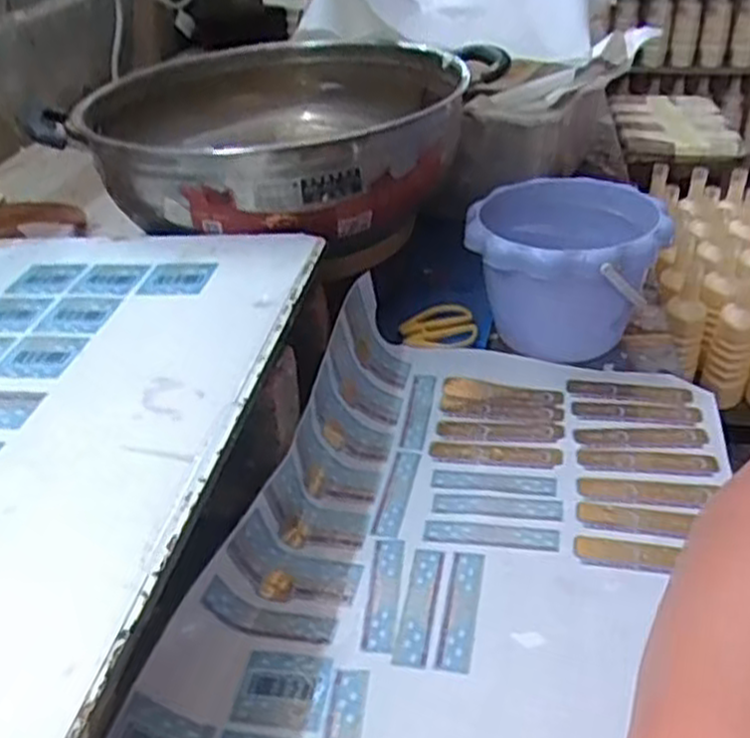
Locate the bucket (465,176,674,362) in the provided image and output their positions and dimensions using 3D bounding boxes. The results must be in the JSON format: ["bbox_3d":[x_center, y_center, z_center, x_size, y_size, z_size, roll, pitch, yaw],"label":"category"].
[{"bbox_3d":[0.160,-0.082,0.661,0.146,0.121,0.165,11,38,21],"label":"bucket"}]

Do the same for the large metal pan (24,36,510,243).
[{"bbox_3d":[-0.084,-0.207,0.672,0.309,0.073,0.303,-1,34,1],"label":"large metal pan"}]

